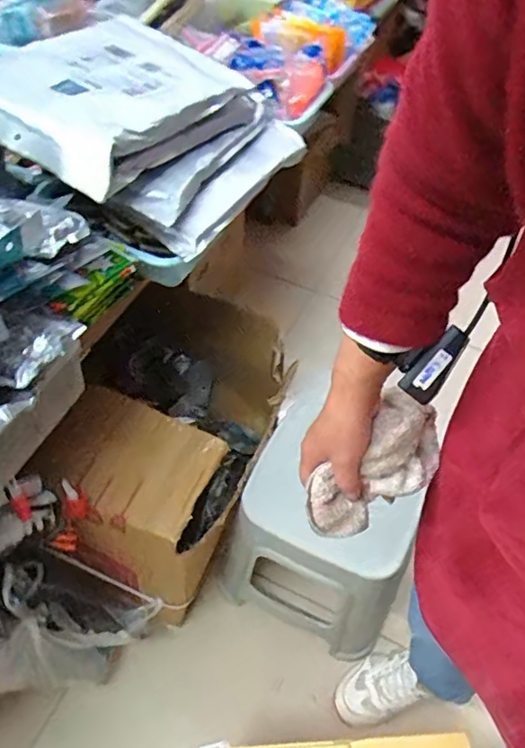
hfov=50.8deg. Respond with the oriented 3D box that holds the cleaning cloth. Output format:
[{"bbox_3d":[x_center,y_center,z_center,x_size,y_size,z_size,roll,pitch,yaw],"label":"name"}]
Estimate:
[{"bbox_3d":[0.106,0.094,0.536,0.078,0.056,0.157,45,103,26],"label":"cleaning cloth"}]

